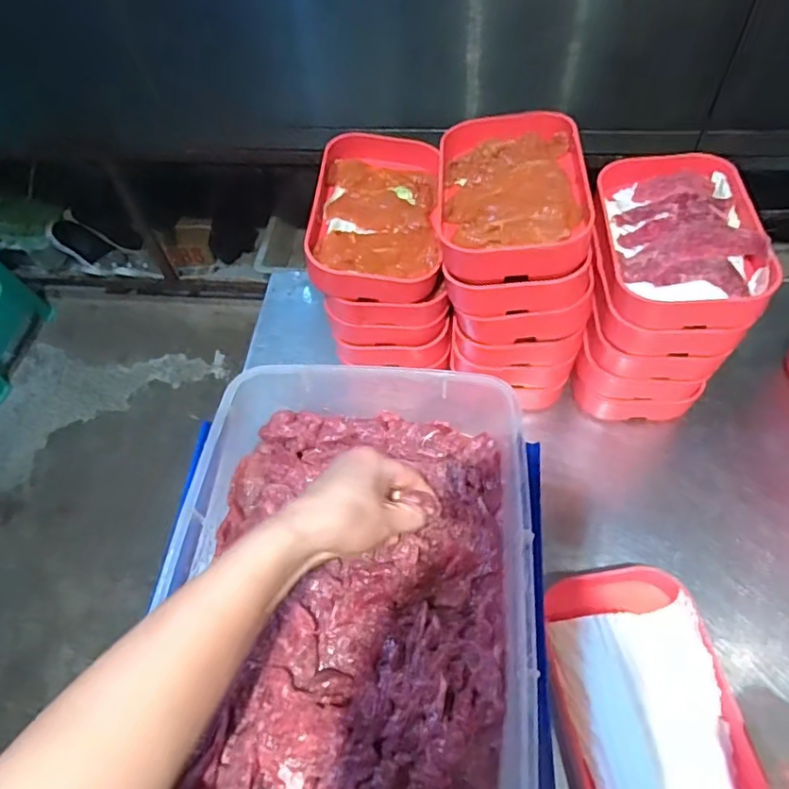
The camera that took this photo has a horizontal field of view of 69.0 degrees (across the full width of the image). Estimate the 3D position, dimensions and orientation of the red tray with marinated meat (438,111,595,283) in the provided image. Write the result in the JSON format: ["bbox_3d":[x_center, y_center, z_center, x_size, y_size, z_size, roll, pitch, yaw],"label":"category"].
[{"bbox_3d":[0.101,-0.179,0.501,0.120,0.038,0.185,1,56,5],"label":"red tray with marinated meat"}]

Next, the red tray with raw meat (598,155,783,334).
[{"bbox_3d":[0.248,-0.144,0.510,0.127,0.044,0.186,3,56,6],"label":"red tray with raw meat"}]

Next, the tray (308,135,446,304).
[{"bbox_3d":[-0.018,-0.180,0.555,0.117,0.047,0.200,-1,56,3],"label":"tray"}]

